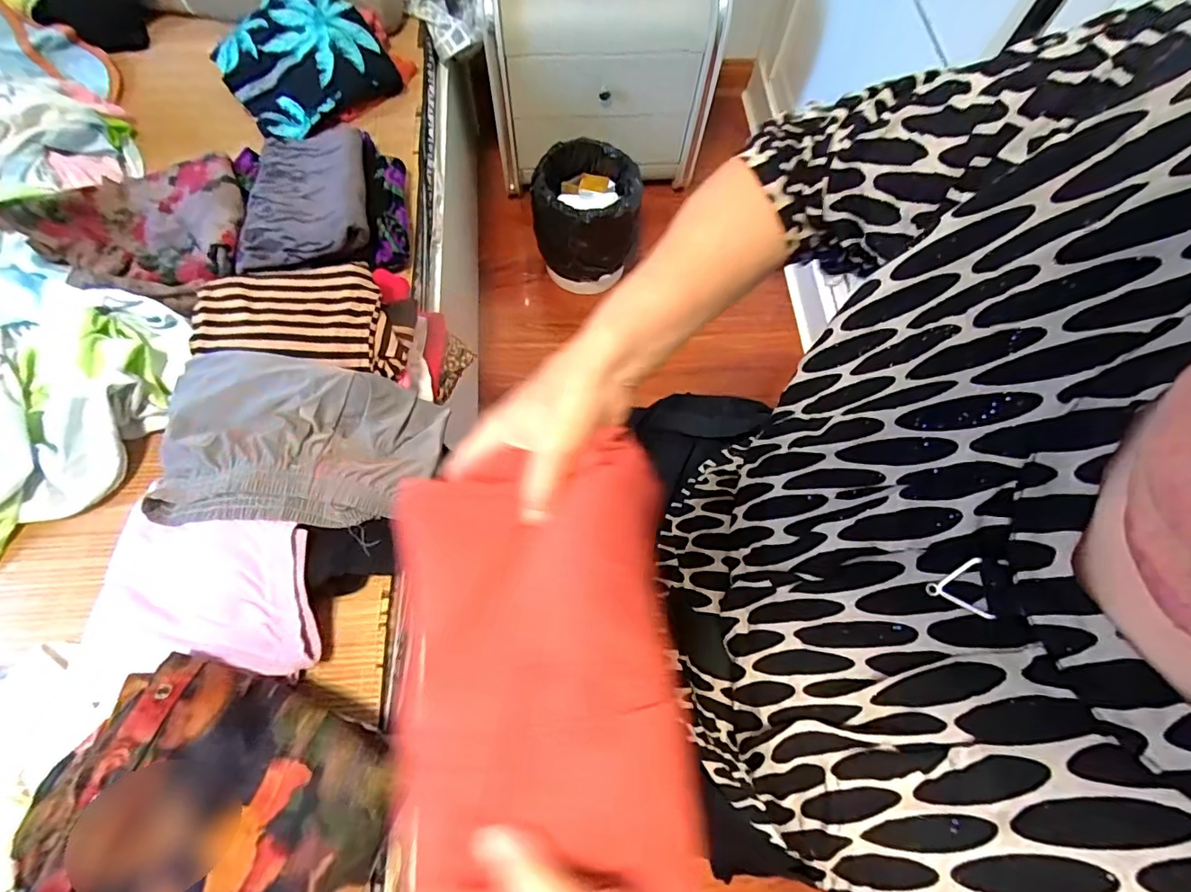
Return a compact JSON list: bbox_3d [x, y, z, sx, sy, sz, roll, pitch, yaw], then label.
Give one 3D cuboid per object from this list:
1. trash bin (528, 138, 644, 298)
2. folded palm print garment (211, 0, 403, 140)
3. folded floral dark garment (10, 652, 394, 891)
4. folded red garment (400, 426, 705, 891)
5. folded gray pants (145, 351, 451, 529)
[{"bbox_3d":[-0.020,-0.522,1.222,0.227,0.238,0.211,2,69,0],"label":"trash bin"},{"bbox_3d":[-0.518,-0.687,0.933,0.261,0.097,0.251,-37,74,-14],"label":"folded palm print garment"},{"bbox_3d":[-0.349,0.327,0.468,0.308,0.078,0.216,21,70,6],"label":"folded floral dark garment"},{"bbox_3d":[-0.031,0.104,0.280,0.144,0.036,0.215,-4,69,-3],"label":"folded red garment"},{"bbox_3d":[-0.330,-0.006,0.586,0.305,0.059,0.183,2,69,0],"label":"folded gray pants"}]

